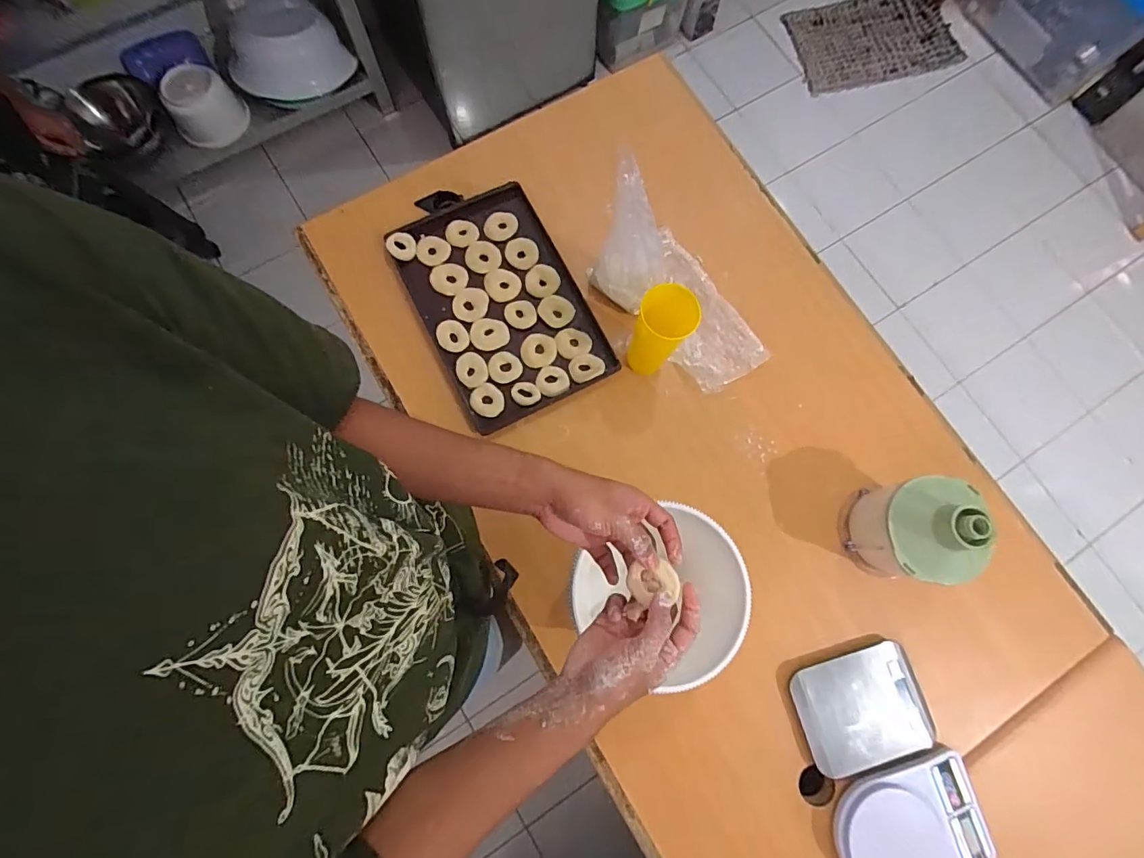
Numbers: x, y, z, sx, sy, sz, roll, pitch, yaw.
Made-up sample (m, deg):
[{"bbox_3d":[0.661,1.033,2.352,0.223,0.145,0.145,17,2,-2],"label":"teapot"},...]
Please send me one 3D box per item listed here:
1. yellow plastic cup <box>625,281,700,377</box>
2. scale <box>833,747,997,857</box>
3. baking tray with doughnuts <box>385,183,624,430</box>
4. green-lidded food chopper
[{"bbox_3d":[0.119,-0.126,0.697,0.070,0.188,0.068,0,79,-3],"label":"yellow plastic cup"},{"bbox_3d":[0.441,0.515,0.643,0.198,0.029,0.138,-16,78,-4],"label":"scale"},{"bbox_3d":[-0.122,-0.215,0.807,0.247,0.027,0.400,-27,79,-7],"label":"baking tray with doughnuts"},{"bbox_3d":[0.460,0.136,0.667,0.110,0.175,0.130,-8,78,-3],"label":"green-lidded food chopper"}]

